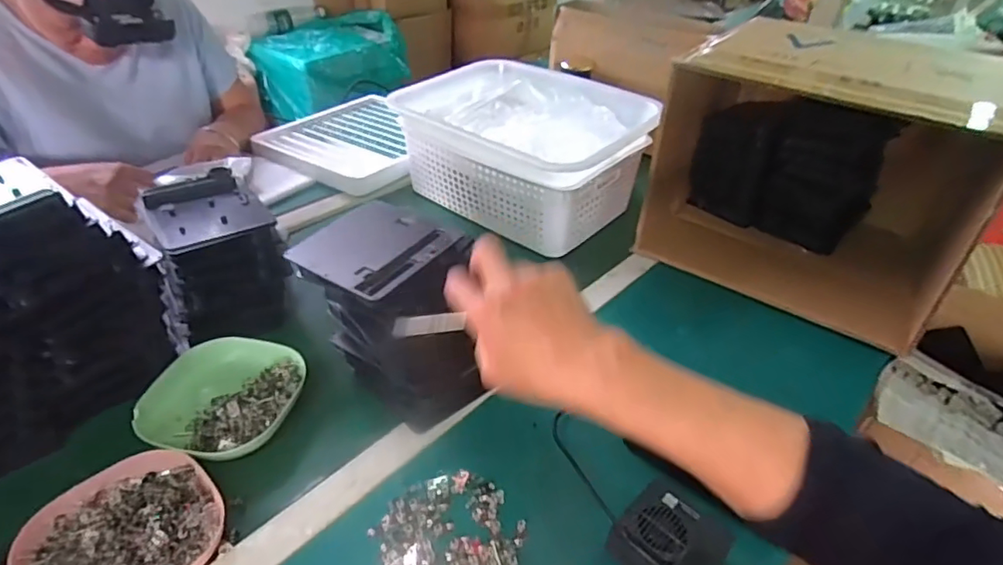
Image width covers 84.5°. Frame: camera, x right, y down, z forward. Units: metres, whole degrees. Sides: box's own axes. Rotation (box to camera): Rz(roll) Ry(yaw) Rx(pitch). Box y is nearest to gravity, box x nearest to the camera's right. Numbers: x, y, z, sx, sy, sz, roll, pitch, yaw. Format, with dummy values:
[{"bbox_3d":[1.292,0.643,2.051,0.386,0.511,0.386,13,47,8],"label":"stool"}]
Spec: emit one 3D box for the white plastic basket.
[{"bbox_3d":[0.040,-0.222,0.915,0.367,0.164,0.274,25,42,27],"label":"white plastic basket"}]

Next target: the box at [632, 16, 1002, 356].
[{"bbox_3d":[0.436,-0.150,0.786,0.355,0.332,0.323,23,42,25],"label":"box"}]

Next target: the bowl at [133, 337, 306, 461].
[{"bbox_3d":[-0.281,0.117,0.569,0.135,0.046,0.137,2,37,-1],"label":"bowl"}]

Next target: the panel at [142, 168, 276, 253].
[{"bbox_3d":[-0.330,-0.084,0.621,0.111,0.023,0.122,-23,44,-30],"label":"panel"}]

